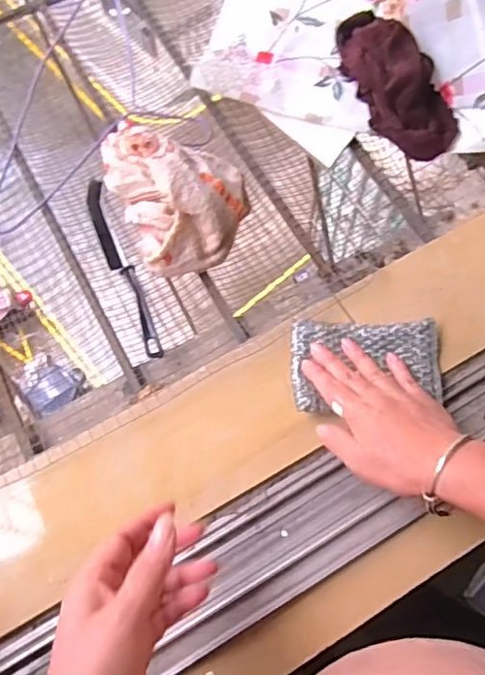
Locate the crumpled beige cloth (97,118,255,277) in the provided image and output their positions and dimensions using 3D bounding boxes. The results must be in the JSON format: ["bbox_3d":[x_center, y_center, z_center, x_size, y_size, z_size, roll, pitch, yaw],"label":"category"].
[{"bbox_3d":[-0.075,-0.135,0.555,0.150,0.071,0.140,12,69,6],"label":"crumpled beige cloth"}]

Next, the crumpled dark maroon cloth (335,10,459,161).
[{"bbox_3d":[0.168,-0.289,0.601,0.082,0.051,0.185,-20,69,-6],"label":"crumpled dark maroon cloth"}]

